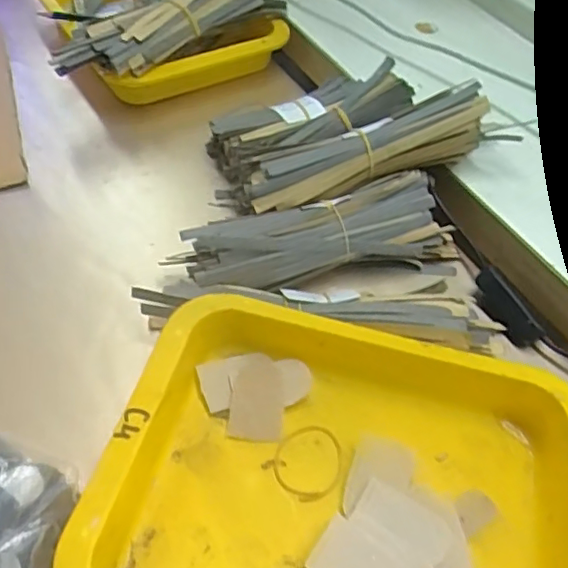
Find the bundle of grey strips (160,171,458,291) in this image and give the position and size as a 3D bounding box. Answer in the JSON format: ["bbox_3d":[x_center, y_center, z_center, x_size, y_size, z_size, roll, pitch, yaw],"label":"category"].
[{"bbox_3d":[0.029,-0.033,0.436,0.206,0.048,0.058,-11,52,-11],"label":"bundle of grey strips"}]

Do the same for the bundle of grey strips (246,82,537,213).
[{"bbox_3d":[0.065,-0.109,0.453,0.199,0.045,0.059,-12,53,-12],"label":"bundle of grey strips"}]

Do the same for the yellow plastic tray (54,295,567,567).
[{"bbox_3d":[0.036,0.113,0.320,0.252,0.042,0.198,15,52,10],"label":"yellow plastic tray"}]

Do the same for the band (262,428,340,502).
[{"bbox_3d":[0.015,0.105,0.351,0.041,0.004,0.045,1,51,-1],"label":"band"}]

